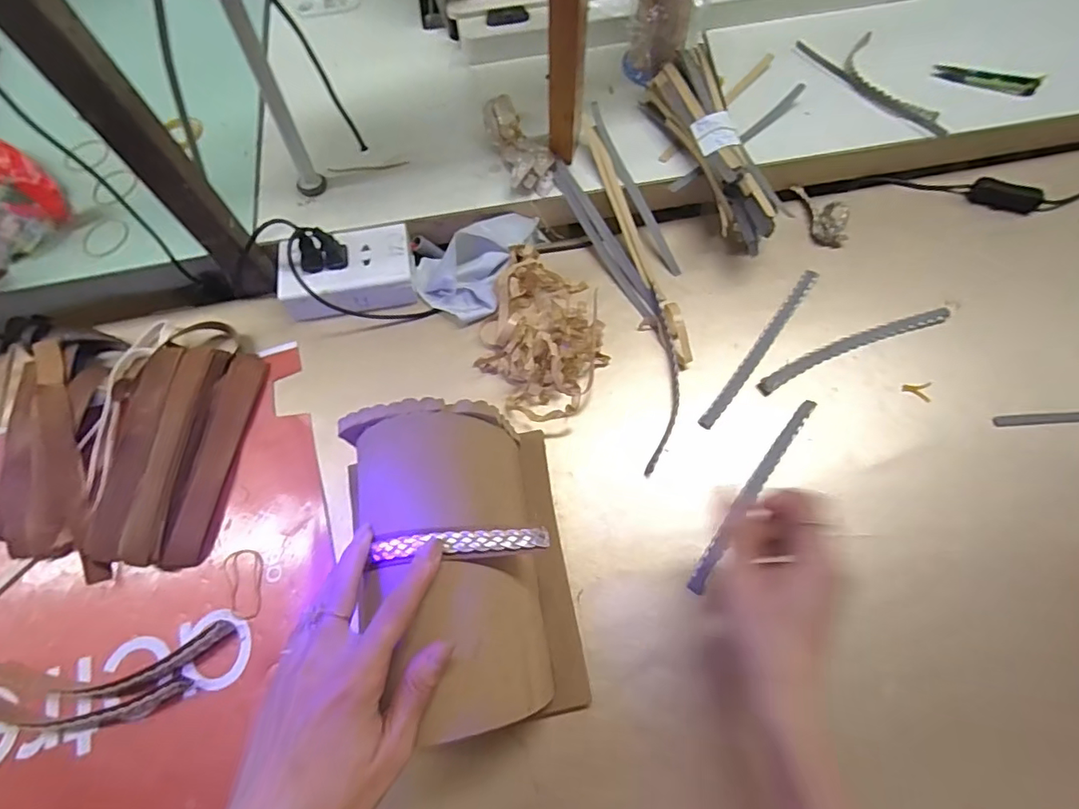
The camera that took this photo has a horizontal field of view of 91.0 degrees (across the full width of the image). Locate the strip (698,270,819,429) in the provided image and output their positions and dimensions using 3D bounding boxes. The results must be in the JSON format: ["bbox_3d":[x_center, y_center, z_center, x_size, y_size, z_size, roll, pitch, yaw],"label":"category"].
[{"bbox_3d":[0.202,-0.053,0.483,0.013,0.005,0.192,35,74,16],"label":"strip"}]

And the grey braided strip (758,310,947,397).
[{"bbox_3d":[0.282,-0.053,0.478,0.190,0.006,0.021,-21,68,-7],"label":"grey braided strip"}]

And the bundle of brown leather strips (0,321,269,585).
[{"bbox_3d":[-0.351,0.025,0.446,0.184,0.032,0.207,3,67,3],"label":"bundle of brown leather strips"}]

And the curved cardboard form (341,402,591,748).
[{"bbox_3d":[-0.050,0.103,0.364,0.133,0.116,0.201,-11,70,-2],"label":"curved cardboard form"}]

